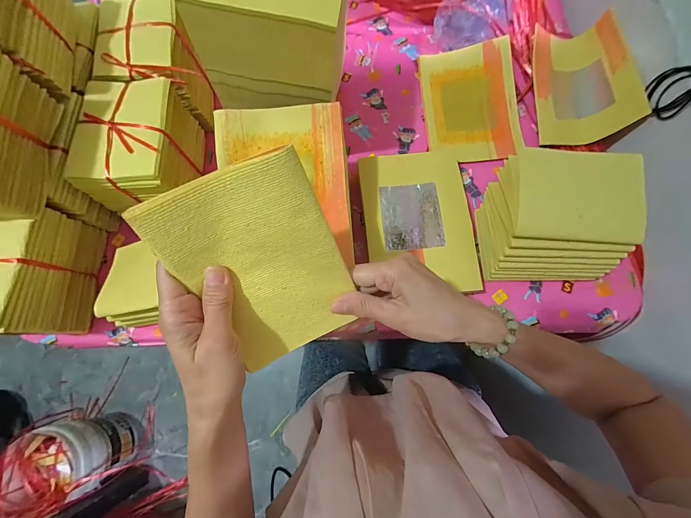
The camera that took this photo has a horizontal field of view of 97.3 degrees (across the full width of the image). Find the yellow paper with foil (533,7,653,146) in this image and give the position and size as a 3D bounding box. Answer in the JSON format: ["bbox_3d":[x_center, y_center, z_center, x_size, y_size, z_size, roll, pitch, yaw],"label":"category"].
[{"bbox_3d":[0.408,-0.322,0.526,0.128,0.059,0.249,1,76,1],"label":"yellow paper with foil"}]

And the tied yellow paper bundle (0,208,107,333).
[{"bbox_3d":[-0.450,0.021,0.422,0.123,0.125,0.159,3,76,2],"label":"tied yellow paper bundle"}]

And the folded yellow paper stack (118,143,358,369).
[{"bbox_3d":[-0.060,0.009,0.237,0.113,0.163,0.011,-23,32,-3],"label":"folded yellow paper stack"}]

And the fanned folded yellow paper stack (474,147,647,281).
[{"bbox_3d":[0.294,-0.055,0.427,0.158,0.148,0.151,0,76,1],"label":"fanned folded yellow paper stack"}]

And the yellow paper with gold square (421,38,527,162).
[{"bbox_3d":[0.236,-0.290,0.554,0.176,0.029,0.231,-5,76,0],"label":"yellow paper with gold square"}]

